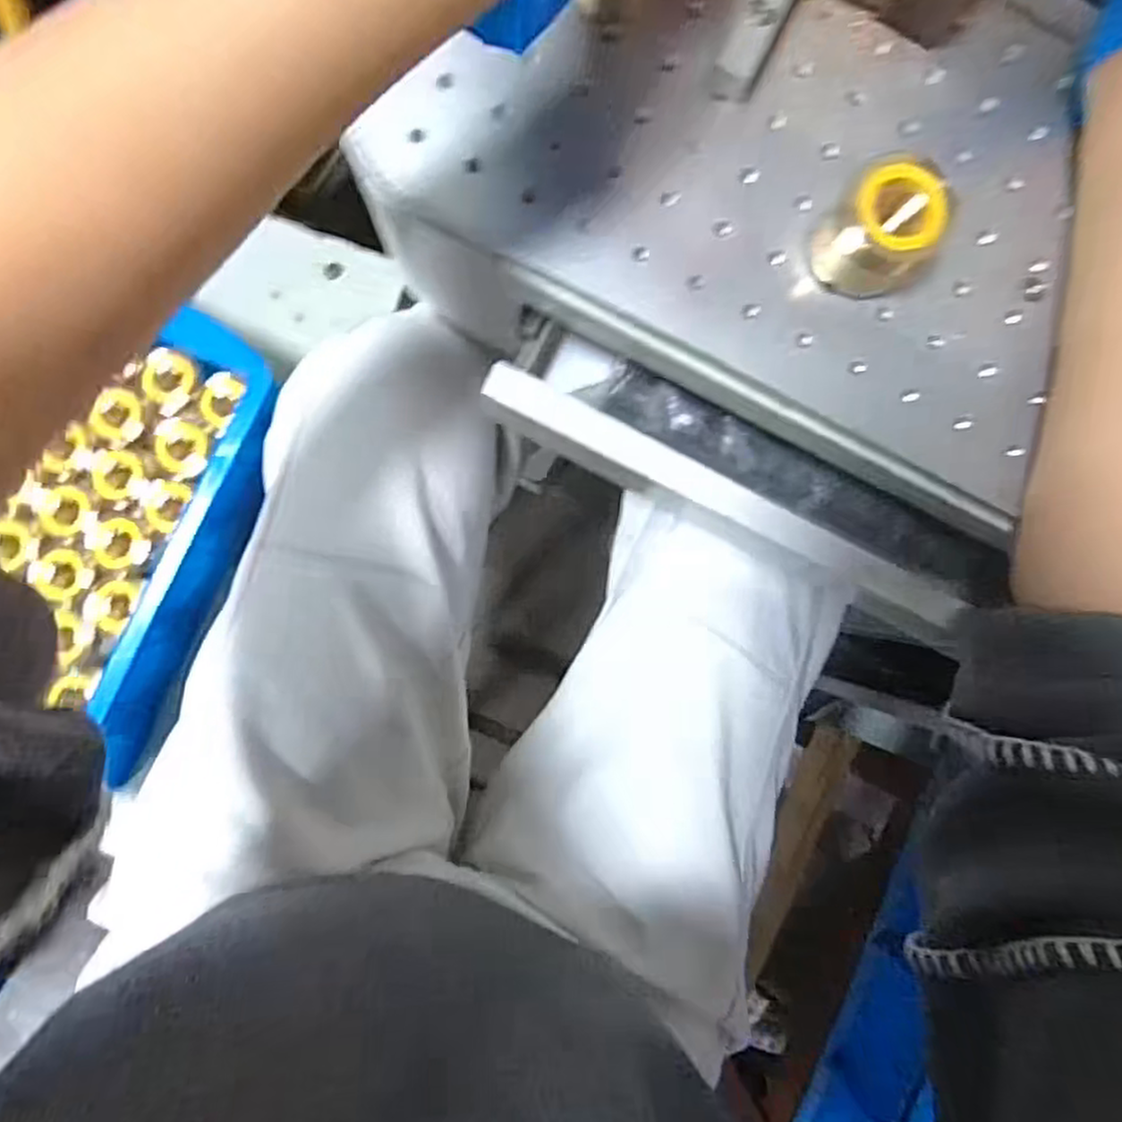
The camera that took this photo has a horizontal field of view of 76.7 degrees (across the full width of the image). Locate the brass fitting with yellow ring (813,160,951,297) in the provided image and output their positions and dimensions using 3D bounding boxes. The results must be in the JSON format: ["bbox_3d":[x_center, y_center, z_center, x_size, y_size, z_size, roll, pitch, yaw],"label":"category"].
[{"bbox_3d":[0.124,-0.125,0.274,0.033,0.037,0.038,-41,91,-4],"label":"brass fitting with yellow ring"}]

